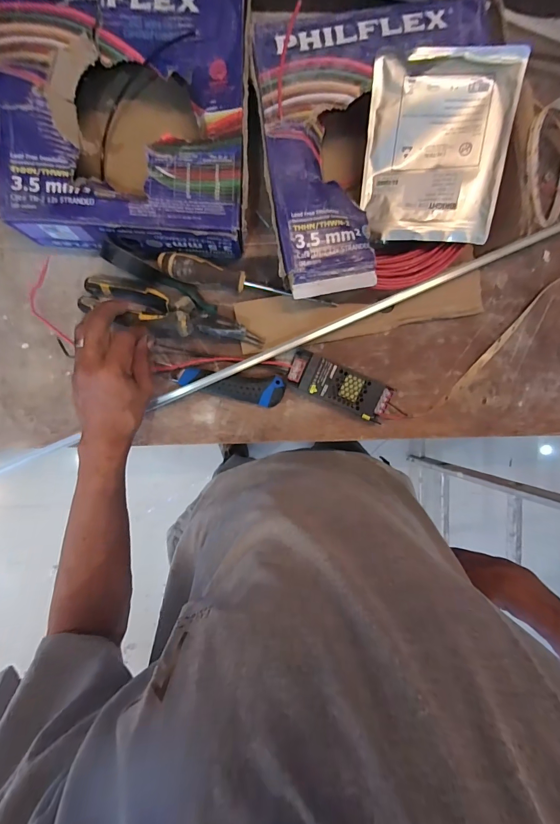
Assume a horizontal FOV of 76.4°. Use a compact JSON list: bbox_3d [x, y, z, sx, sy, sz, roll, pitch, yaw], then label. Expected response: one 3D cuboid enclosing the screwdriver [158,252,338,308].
[{"bbox_3d":[-0.038,-0.164,0.449,0.220,0.034,0.029,10,95,-2],"label":"screwdriver"}]

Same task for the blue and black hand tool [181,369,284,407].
[{"bbox_3d":[-0.063,-0.032,0.466,0.134,0.022,0.038,5,95,-2],"label":"blue and black hand tool"}]

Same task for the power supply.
[{"bbox_3d":[0.079,-0.032,0.470,0.137,0.028,0.051,24,94,-3],"label":"power supply"}]

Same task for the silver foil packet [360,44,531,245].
[{"bbox_3d":[0.174,-0.294,0.398,0.150,0.016,0.186,7,107,10],"label":"silver foil packet"}]

